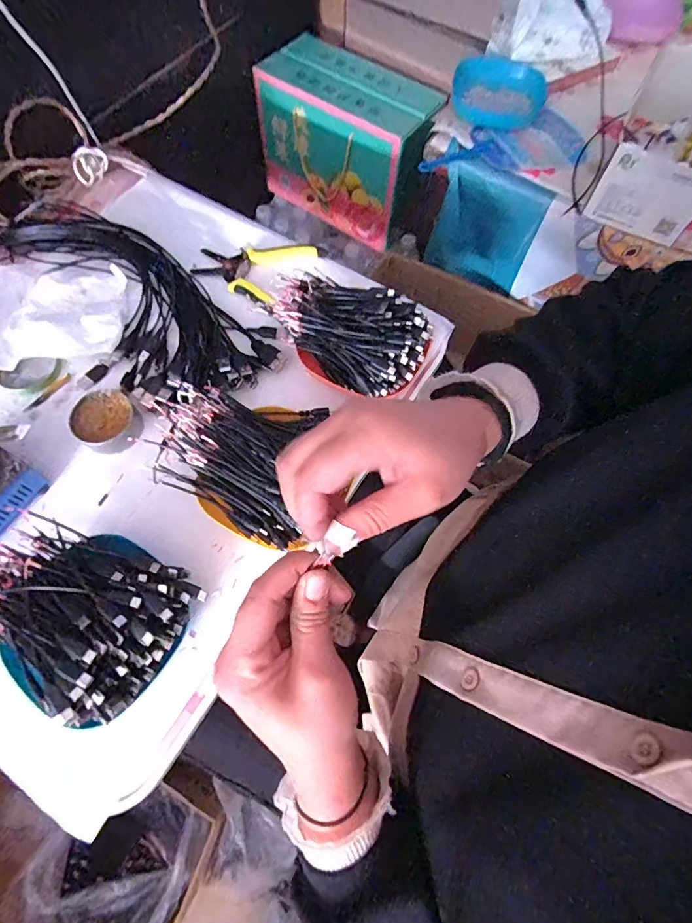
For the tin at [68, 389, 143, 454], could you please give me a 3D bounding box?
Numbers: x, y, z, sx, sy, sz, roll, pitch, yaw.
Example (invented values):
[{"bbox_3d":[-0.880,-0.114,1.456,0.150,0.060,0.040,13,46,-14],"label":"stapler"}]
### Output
[{"bbox_3d":[-0.249,-0.040,0.472,0.062,0.025,0.064,1,68,-2],"label":"tin"}]

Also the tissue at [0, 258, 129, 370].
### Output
[{"bbox_3d":[-0.337,-0.185,0.523,0.146,0.028,0.152,-8,68,-6],"label":"tissue"}]

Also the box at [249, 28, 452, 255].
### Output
[{"bbox_3d":[0.005,-0.642,0.925,0.325,0.233,0.179,39,71,12],"label":"box"}]

